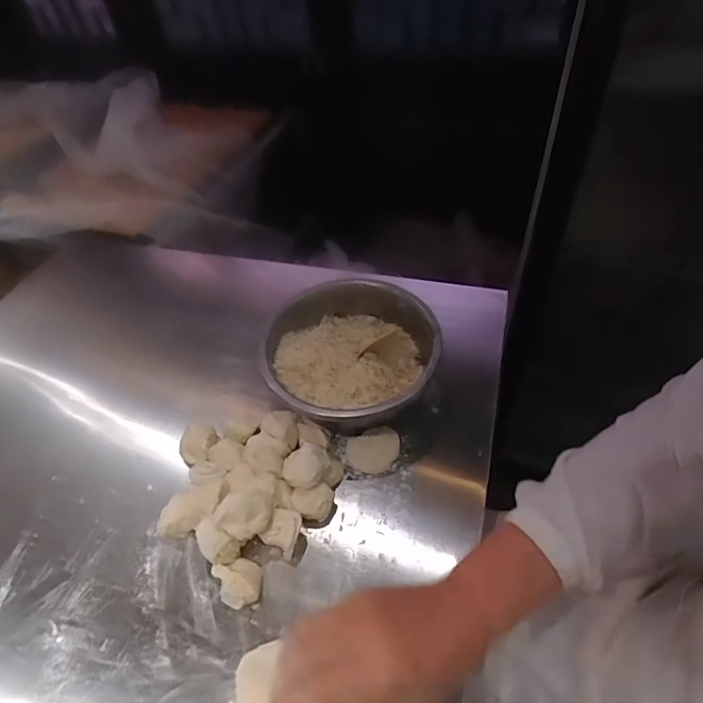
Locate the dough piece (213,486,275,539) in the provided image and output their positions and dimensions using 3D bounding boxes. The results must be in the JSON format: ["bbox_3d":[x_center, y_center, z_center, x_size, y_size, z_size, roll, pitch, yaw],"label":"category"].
[{"bbox_3d":[-0.102,0.155,0.434,0.051,0.028,0.042,-4,51,1],"label":"dough piece"}]

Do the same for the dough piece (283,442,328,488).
[{"bbox_3d":[-0.043,0.116,0.461,0.049,0.031,0.035,-34,54,-21],"label":"dough piece"}]

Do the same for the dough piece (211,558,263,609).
[{"bbox_3d":[-0.102,0.212,0.420,0.037,0.031,0.041,-24,51,-14],"label":"dough piece"}]

